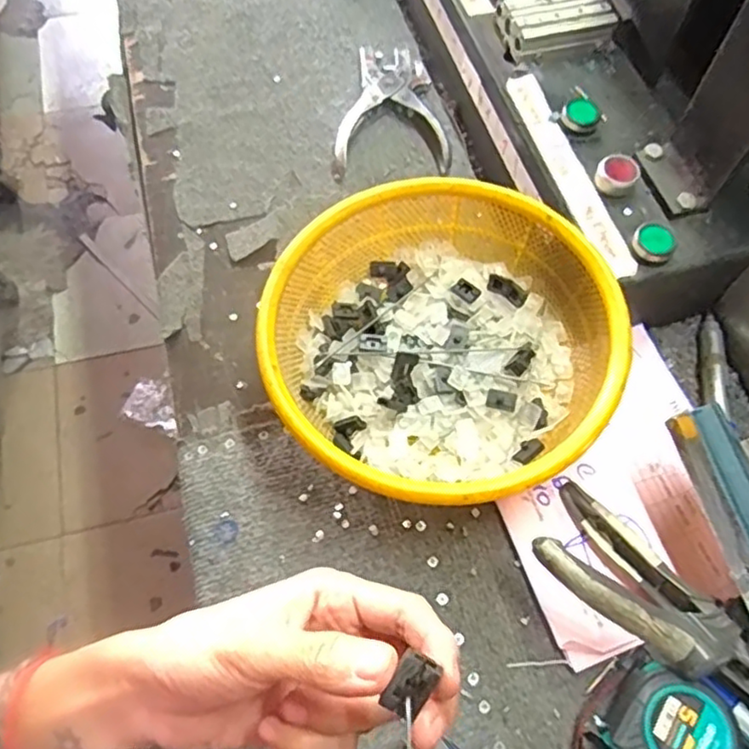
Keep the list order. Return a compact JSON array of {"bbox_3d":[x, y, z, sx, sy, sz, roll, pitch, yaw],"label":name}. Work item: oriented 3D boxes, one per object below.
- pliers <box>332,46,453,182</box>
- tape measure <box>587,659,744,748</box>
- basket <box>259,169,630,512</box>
[{"bbox_3d":[0.016,-0.245,0.590,0.100,0.016,0.154,2,64,-2],"label":"pliers"},{"bbox_3d":[0.164,0.204,0.368,0.065,0.044,0.063,37,68,15],"label":"tape measure"},{"bbox_3d":[0.044,-0.019,0.450,0.222,0.080,0.223,-1,66,1],"label":"basket"}]

